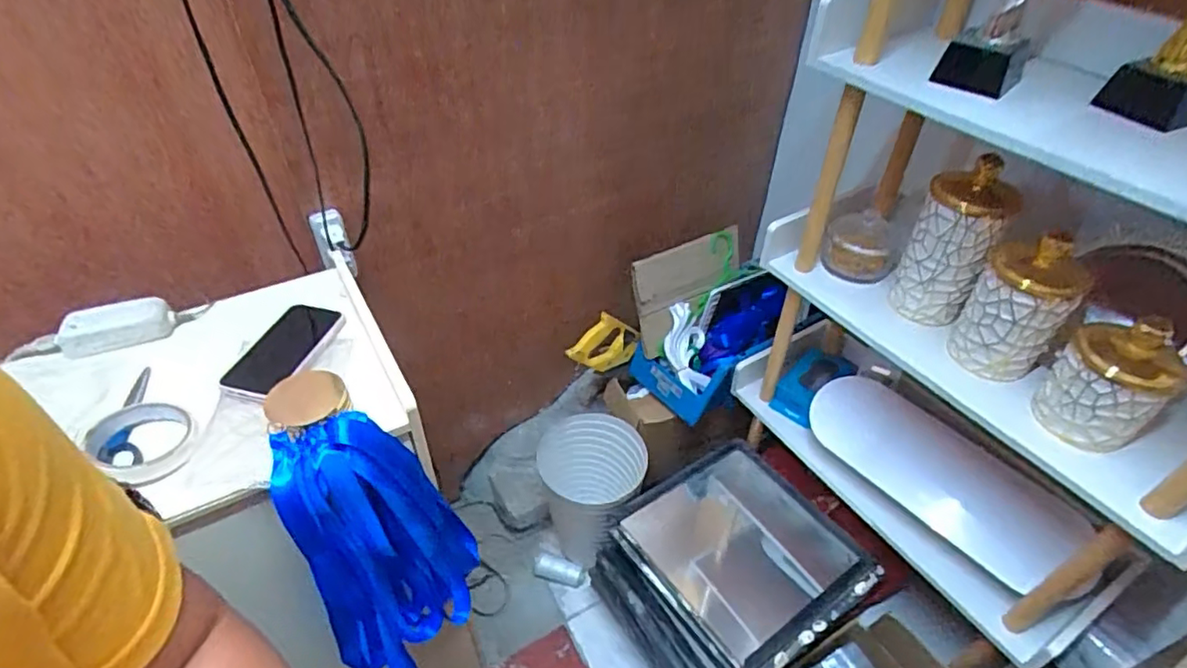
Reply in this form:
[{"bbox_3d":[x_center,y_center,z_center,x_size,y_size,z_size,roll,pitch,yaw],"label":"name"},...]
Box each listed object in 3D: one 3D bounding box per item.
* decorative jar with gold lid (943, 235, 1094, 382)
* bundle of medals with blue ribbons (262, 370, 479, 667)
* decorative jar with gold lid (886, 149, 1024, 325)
[{"bbox_3d":[0.516,-0.033,0.749,0.101,0.174,0.088,34,52,31],"label":"decorative jar with gold lid"},{"bbox_3d":[-0.242,0.218,0.666,0.159,0.377,0.158,0,43,0],"label":"bundle of medals with blue ribbons"},{"bbox_3d":[0.473,-0.120,0.819,0.093,0.204,0.082,21,46,21],"label":"decorative jar with gold lid"}]

